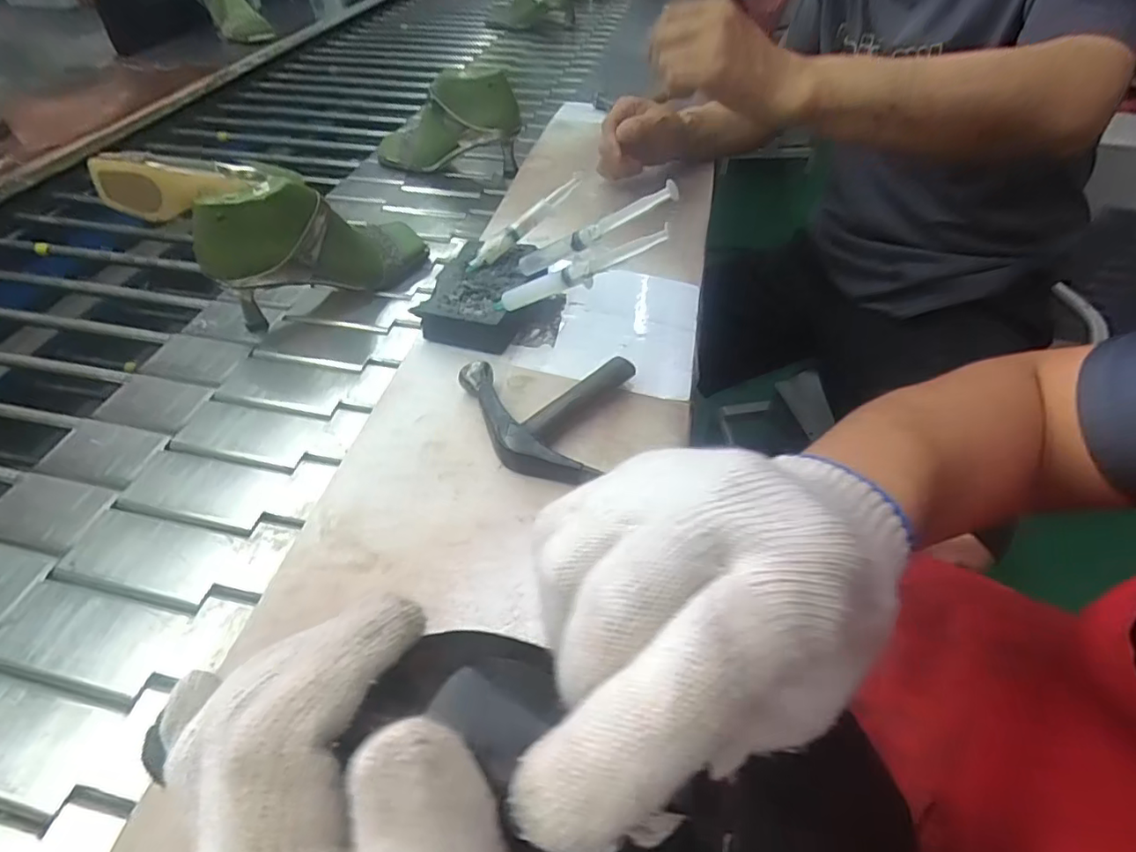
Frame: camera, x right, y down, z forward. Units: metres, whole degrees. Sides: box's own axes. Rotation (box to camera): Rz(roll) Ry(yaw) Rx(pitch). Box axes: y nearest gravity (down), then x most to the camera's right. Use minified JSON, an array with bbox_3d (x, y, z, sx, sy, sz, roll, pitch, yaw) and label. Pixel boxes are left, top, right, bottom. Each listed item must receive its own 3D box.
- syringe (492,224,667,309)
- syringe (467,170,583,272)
[{"bbox_3d":[0.005,-0.119,0.443,0.165,0.022,0.014,-14,39,32],"label":"syringe"},{"bbox_3d":[-0.039,-0.194,0.535,0.142,0.013,0.017,-42,58,-8],"label":"syringe"}]

